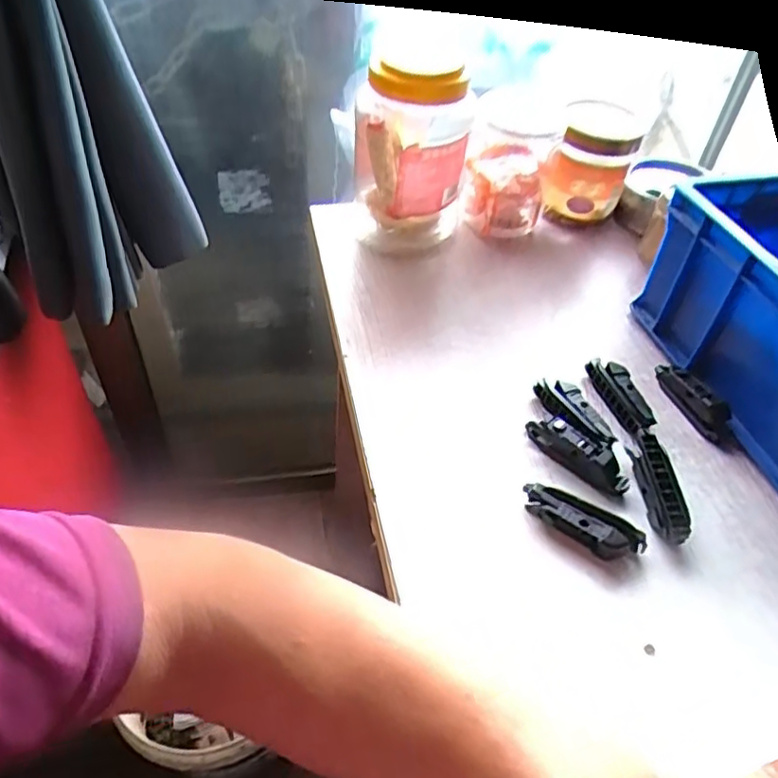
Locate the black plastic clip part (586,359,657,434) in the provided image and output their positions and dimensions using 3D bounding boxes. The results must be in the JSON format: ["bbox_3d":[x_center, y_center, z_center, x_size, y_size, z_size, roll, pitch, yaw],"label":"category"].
[{"bbox_3d":[0.178,0.006,0.483,0.021,0.018,0.074,-7,48,-12],"label":"black plastic clip part"}]

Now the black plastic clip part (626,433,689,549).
[{"bbox_3d":[0.180,0.063,0.421,0.018,0.024,0.076,1,47,-4],"label":"black plastic clip part"}]

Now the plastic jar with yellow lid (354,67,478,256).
[{"bbox_3d":[0.018,-0.195,0.556,0.095,0.146,0.084,4,47,-2],"label":"plastic jar with yellow lid"}]

